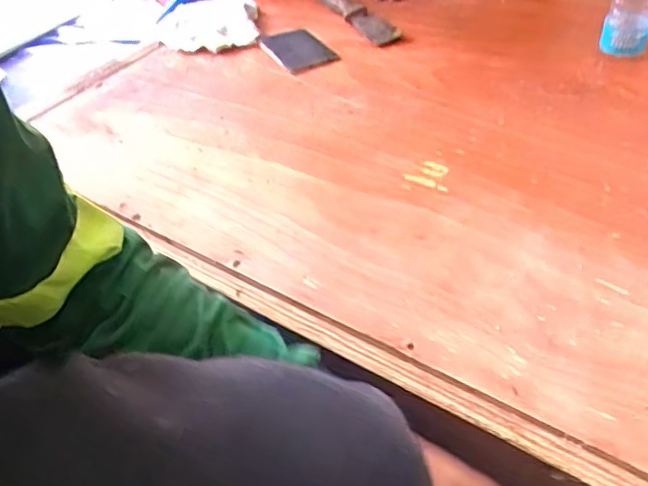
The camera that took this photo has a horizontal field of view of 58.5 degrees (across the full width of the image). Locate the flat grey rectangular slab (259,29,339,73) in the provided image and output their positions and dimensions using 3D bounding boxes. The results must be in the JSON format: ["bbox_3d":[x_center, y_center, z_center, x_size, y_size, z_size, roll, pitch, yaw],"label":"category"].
[{"bbox_3d":[-0.037,-0.273,0.815,0.070,0.012,0.127,-25,47,-19],"label":"flat grey rectangular slab"}]

